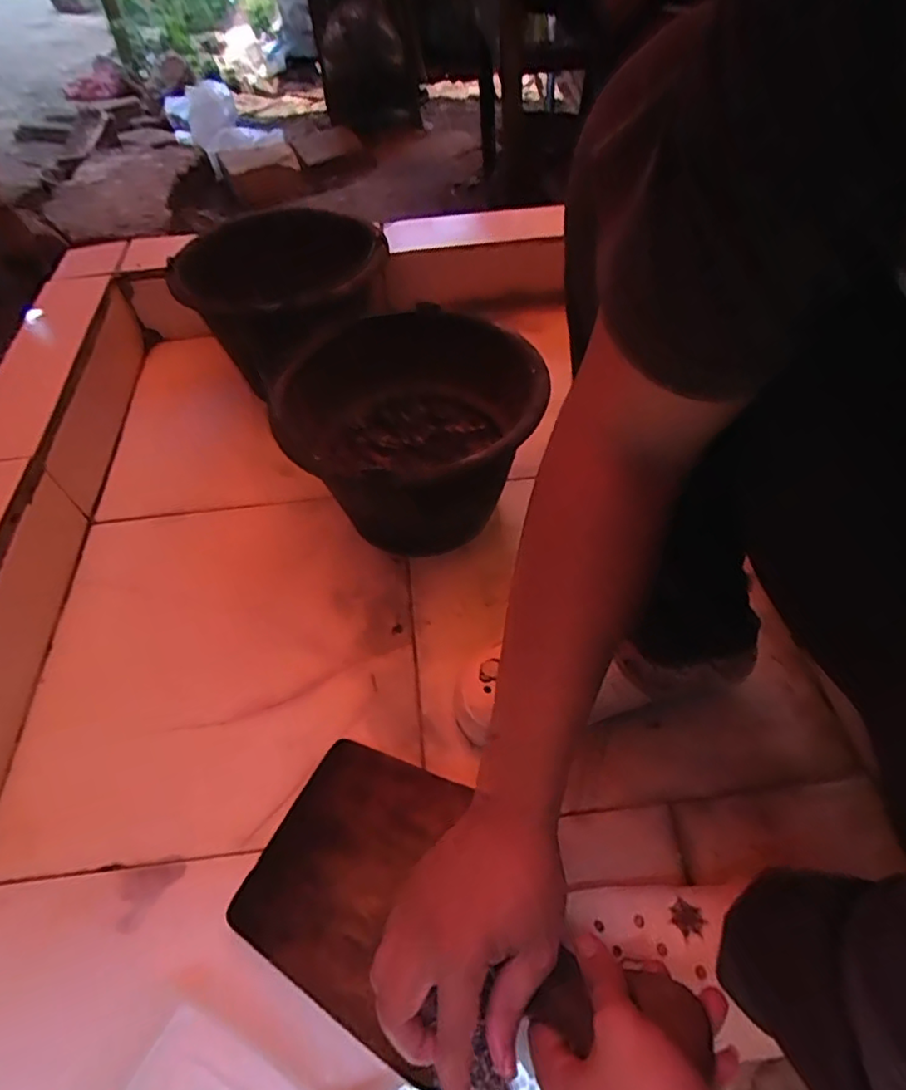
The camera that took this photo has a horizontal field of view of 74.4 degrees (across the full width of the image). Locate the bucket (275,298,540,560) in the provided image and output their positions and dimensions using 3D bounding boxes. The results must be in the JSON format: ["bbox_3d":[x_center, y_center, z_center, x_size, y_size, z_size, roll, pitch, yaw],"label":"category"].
[{"bbox_3d":[-0.040,-0.115,0.683,0.255,0.195,0.260,-1,54,2],"label":"bucket"}]

